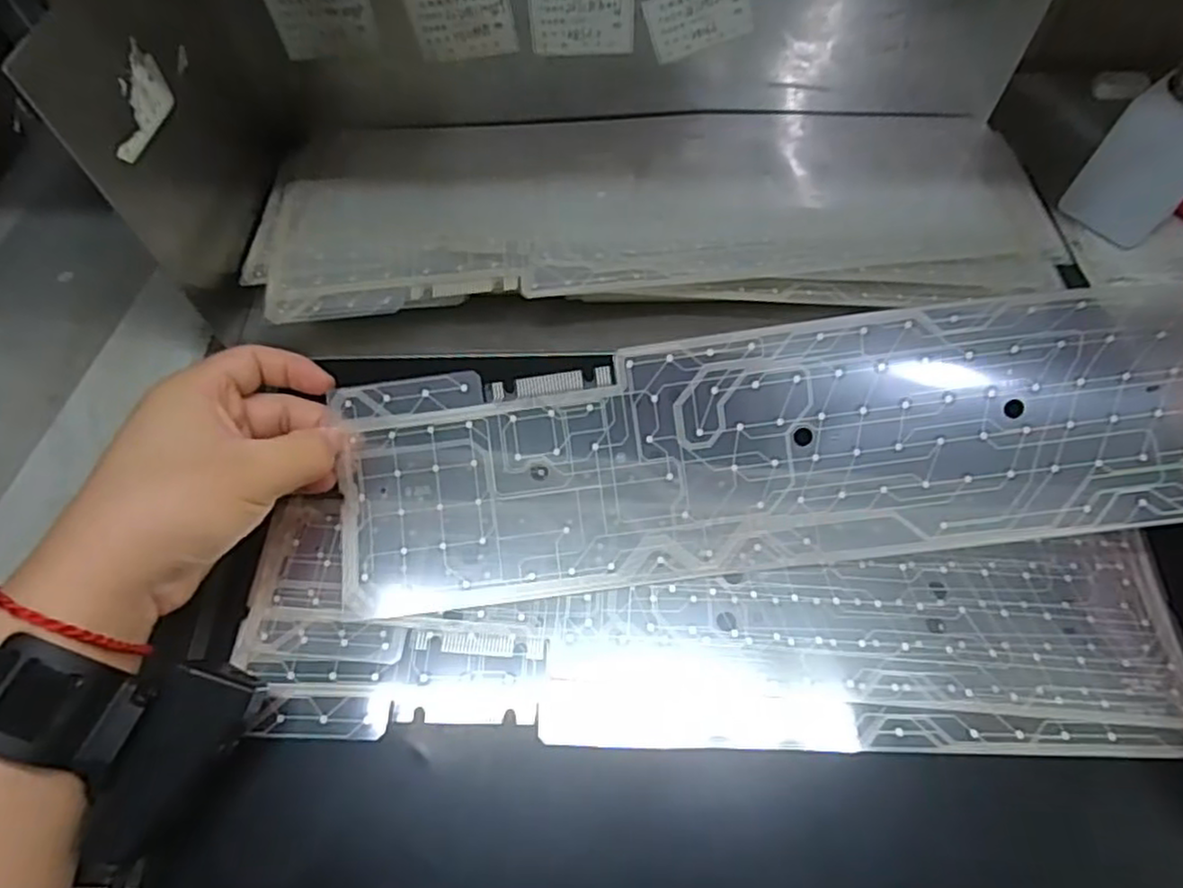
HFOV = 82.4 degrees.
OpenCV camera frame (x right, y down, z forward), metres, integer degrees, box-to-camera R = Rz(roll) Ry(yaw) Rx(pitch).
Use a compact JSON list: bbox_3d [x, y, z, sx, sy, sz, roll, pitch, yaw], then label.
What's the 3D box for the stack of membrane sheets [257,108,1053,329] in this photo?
[{"bbox_3d":[0.037,-0.144,0.409,0.459,0.018,0.155,-2,59,0],"label":"stack of membrane sheets"}]

